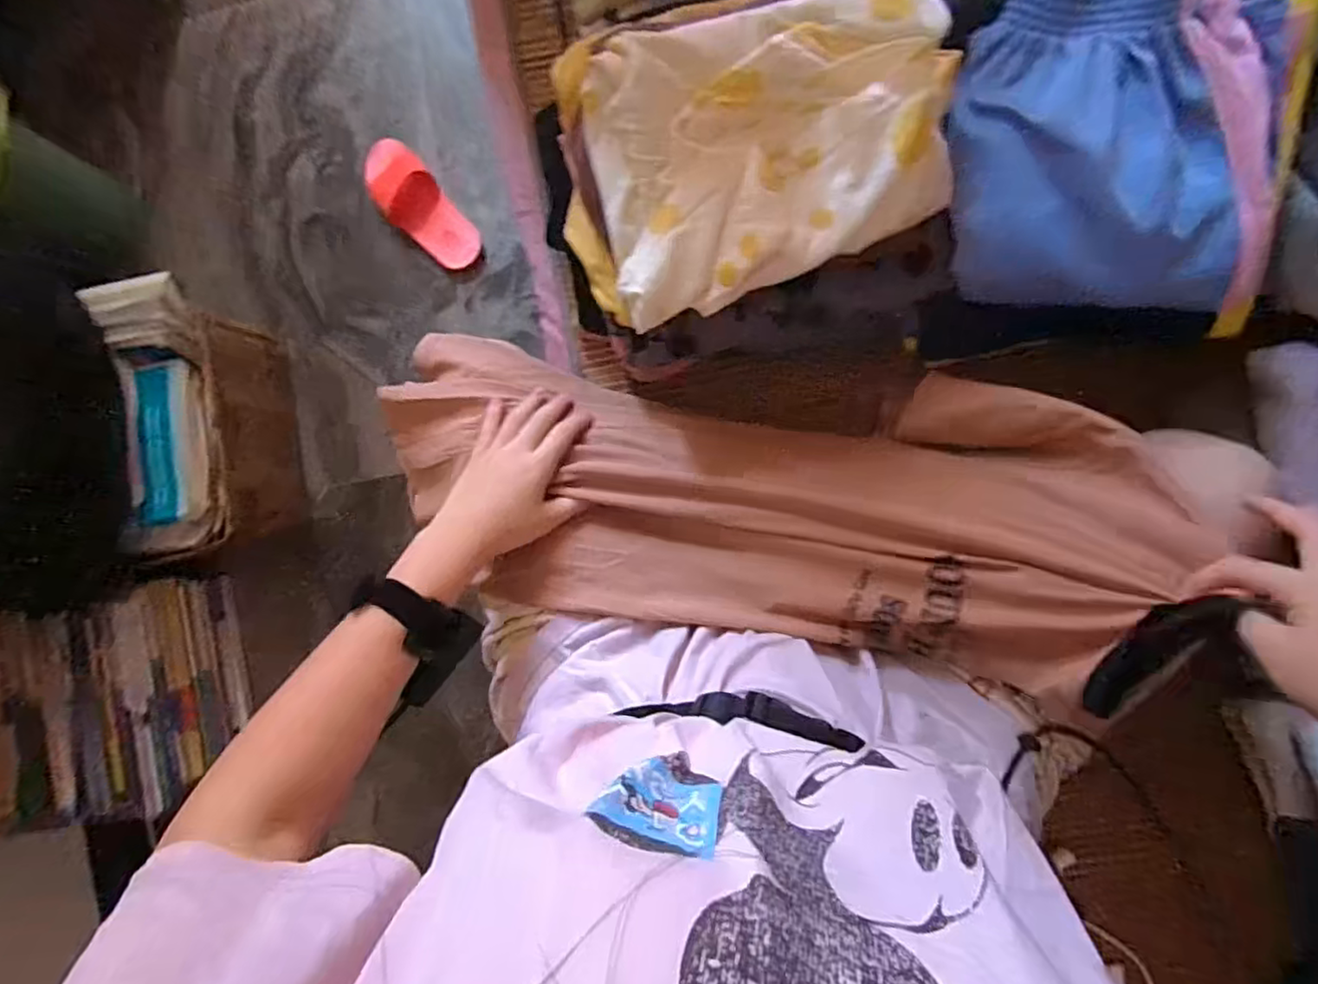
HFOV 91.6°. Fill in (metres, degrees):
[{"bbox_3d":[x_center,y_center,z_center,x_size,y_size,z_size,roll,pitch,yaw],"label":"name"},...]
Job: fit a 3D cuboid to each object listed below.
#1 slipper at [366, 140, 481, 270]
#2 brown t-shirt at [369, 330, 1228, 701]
[{"bbox_3d":[-0.369,-0.440,0.994,0.090,0.050,0.228,-41,87,5],"label":"slipper"},{"bbox_3d":[0.057,0.002,0.506,0.580,0.120,0.208,8,92,13],"label":"brown t-shirt"}]

